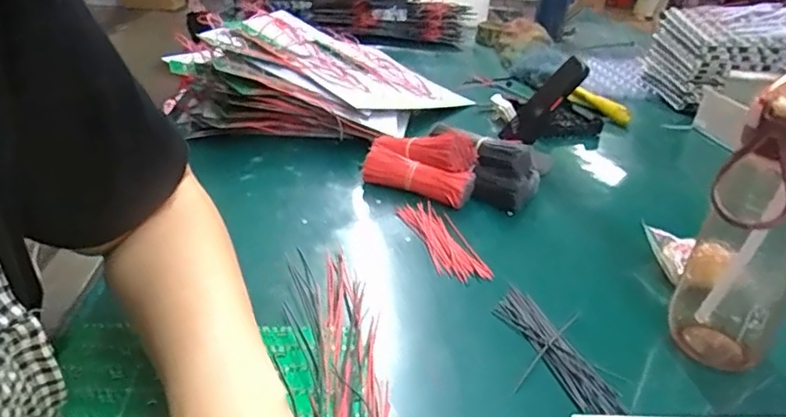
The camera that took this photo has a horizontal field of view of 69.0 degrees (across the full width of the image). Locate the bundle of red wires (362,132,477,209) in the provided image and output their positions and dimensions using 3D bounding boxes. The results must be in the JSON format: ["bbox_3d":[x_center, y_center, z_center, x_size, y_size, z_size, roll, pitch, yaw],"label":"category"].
[{"bbox_3d":[0.030,-0.052,0.642,0.129,0.063,0.068,16,29,20],"label":"bundle of red wires"}]

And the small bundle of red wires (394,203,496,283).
[{"bbox_3d":[0.047,0.028,0.548,0.046,0.010,0.134,-5,28,-18],"label":"small bundle of red wires"}]

